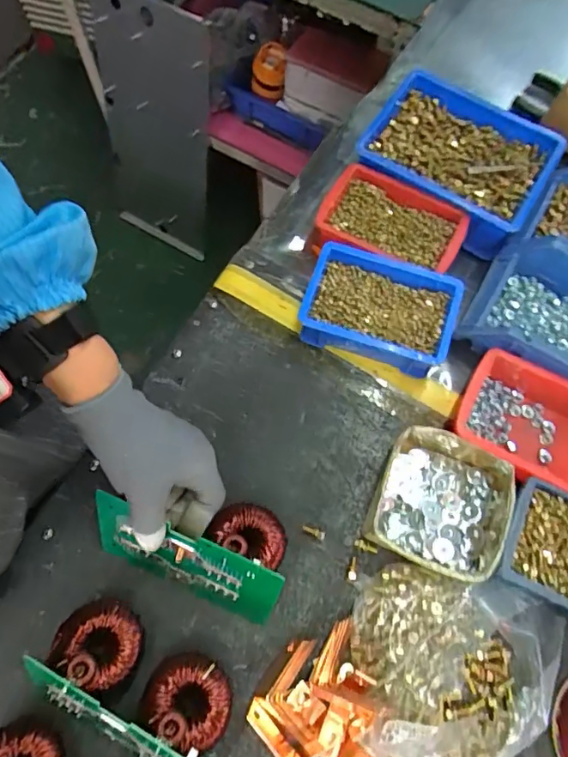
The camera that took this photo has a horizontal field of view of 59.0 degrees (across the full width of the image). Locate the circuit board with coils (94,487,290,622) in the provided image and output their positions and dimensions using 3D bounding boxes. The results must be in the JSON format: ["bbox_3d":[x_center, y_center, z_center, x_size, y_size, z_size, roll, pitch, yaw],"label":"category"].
[{"bbox_3d":[-0.075,0.133,0.443,0.168,0.103,0.074,21,44,8],"label":"circuit board with coils"}]

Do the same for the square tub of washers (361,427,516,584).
[{"bbox_3d":[0.144,0.114,0.461,0.118,0.041,0.118,24,70,9],"label":"square tub of washers"}]

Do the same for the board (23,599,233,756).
[{"bbox_3d":[-0.111,0.246,0.394,0.162,0.072,0.078,31,71,11],"label":"board"}]

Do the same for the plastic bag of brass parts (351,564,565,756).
[{"bbox_3d":[0.135,0.240,0.411,0.168,0.047,0.165,22,70,8],"label":"plastic bag of brass parts"}]

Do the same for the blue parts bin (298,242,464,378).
[{"bbox_3d":[0.099,-0.070,0.522,0.148,0.053,0.099,15,69,6],"label":"blue parts bin"}]

